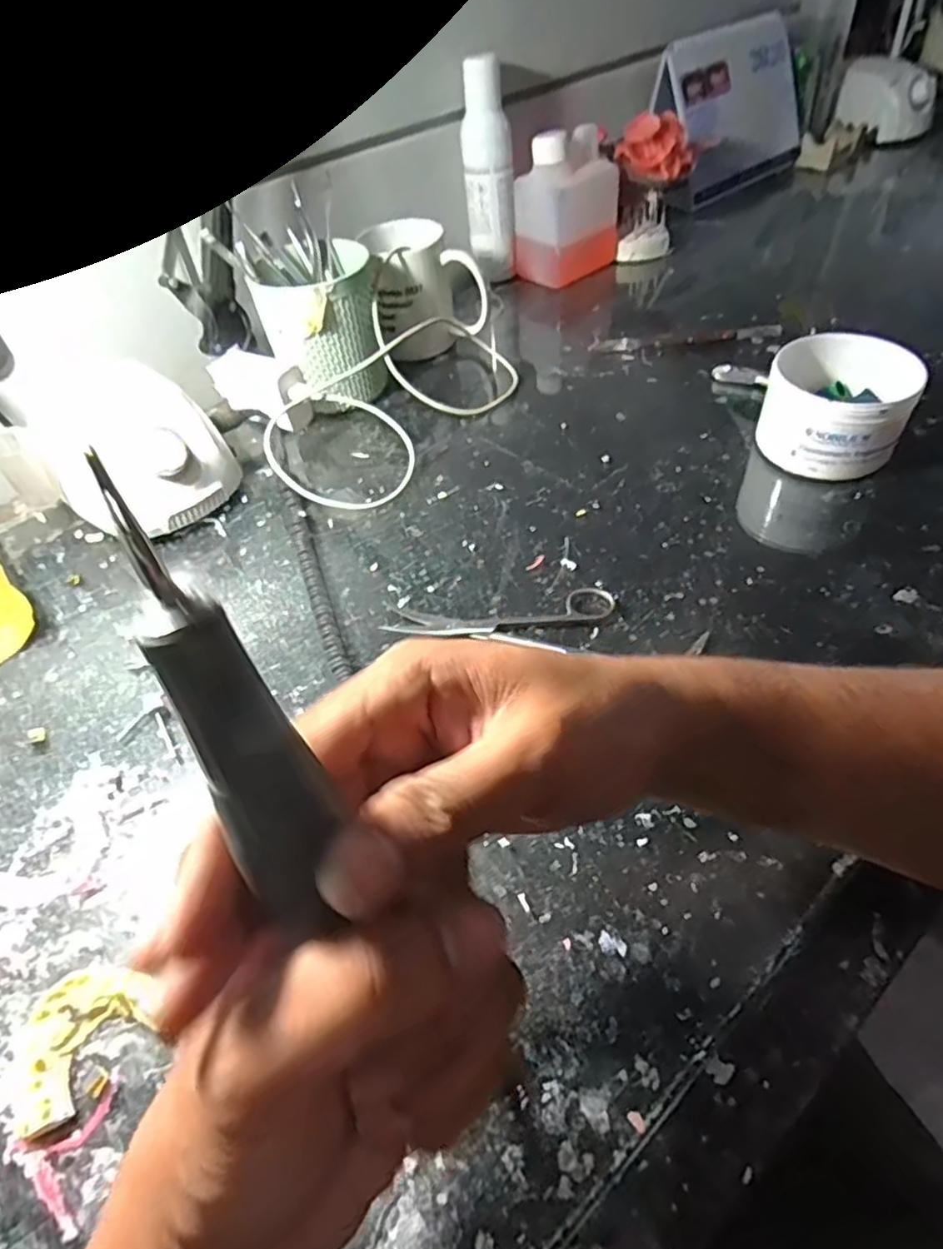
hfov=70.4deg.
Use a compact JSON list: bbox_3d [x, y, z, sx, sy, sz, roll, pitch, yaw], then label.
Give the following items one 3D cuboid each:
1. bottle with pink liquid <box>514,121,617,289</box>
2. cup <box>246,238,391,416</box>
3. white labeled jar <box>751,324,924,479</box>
[{"bbox_3d":[0.097,-0.432,0.687,0.092,0.119,0.075,-37,55,-23],"label":"bottle with pink liquid"},{"bbox_3d":[-0.121,-0.245,0.563,0.089,0.111,0.091,-3,49,4],"label":"cup"},{"bbox_3d":[0.253,-0.152,0.465,0.088,0.068,0.088,-3,49,4],"label":"white labeled jar"}]

